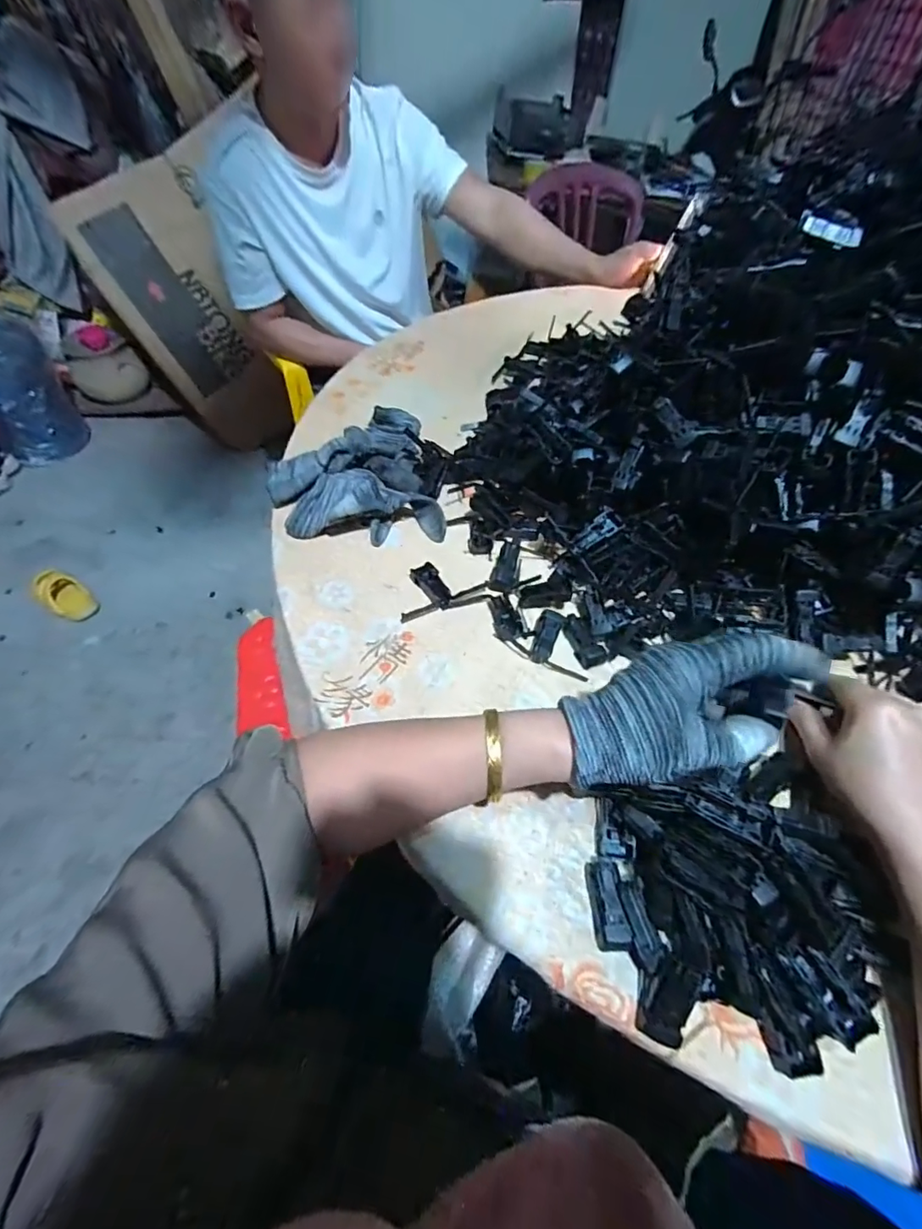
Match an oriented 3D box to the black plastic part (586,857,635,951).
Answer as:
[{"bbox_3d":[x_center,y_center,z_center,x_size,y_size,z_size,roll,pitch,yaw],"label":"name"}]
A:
[{"bbox_3d":[0.089,0.175,0.296,0.018,0.015,0.047,1,52,-2],"label":"black plastic part"}]

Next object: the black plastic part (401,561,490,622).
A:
[{"bbox_3d":[-0.021,-0.024,0.429,0.079,0.011,0.051,-17,55,-16],"label":"black plastic part"}]

